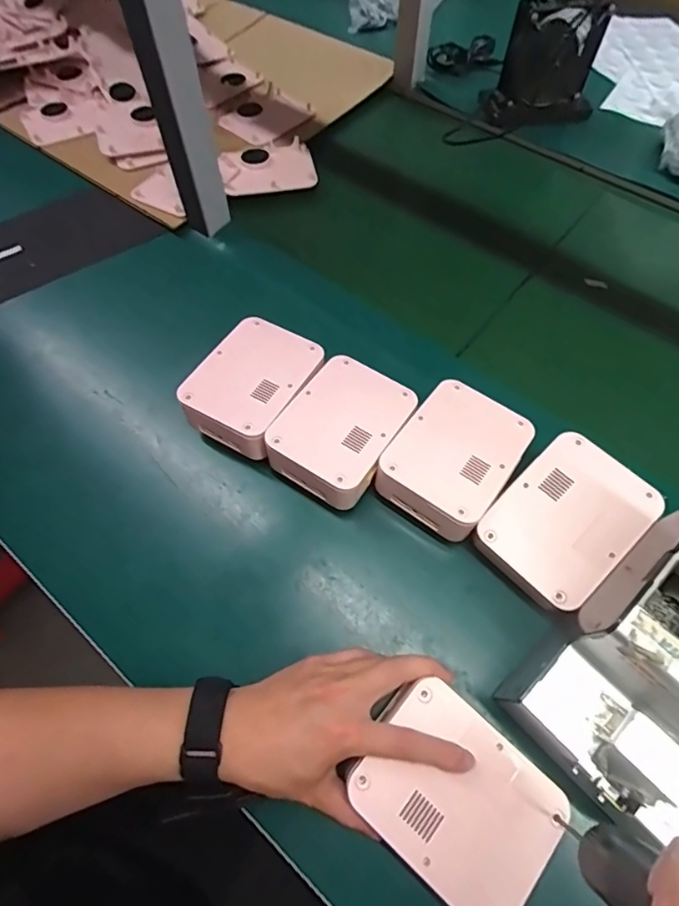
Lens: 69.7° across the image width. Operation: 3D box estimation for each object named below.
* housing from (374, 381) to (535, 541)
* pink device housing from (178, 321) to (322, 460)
[{"bbox_3d":[0.106,0.007,0.454,0.098,0.063,0.133,34,68,17],"label":"housing"},{"bbox_3d":[-0.085,-0.068,0.488,0.099,0.045,0.129,28,68,15],"label":"pink device housing"}]

